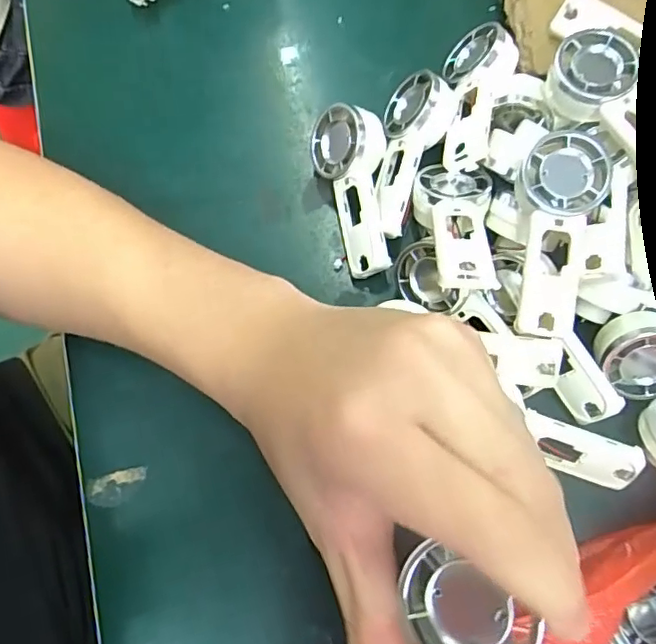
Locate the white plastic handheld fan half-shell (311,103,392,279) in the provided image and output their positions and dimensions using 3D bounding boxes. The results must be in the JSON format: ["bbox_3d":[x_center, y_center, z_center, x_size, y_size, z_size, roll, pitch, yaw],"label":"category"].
[{"bbox_3d":[0.012,-0.069,0.305,0.038,0.035,0.089,-3,74,1],"label":"white plastic handheld fan half-shell"}]

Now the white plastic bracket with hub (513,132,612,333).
[{"bbox_3d":[0.106,-0.039,0.257,0.035,0.026,0.089,5,74,3],"label":"white plastic bracket with hub"}]

